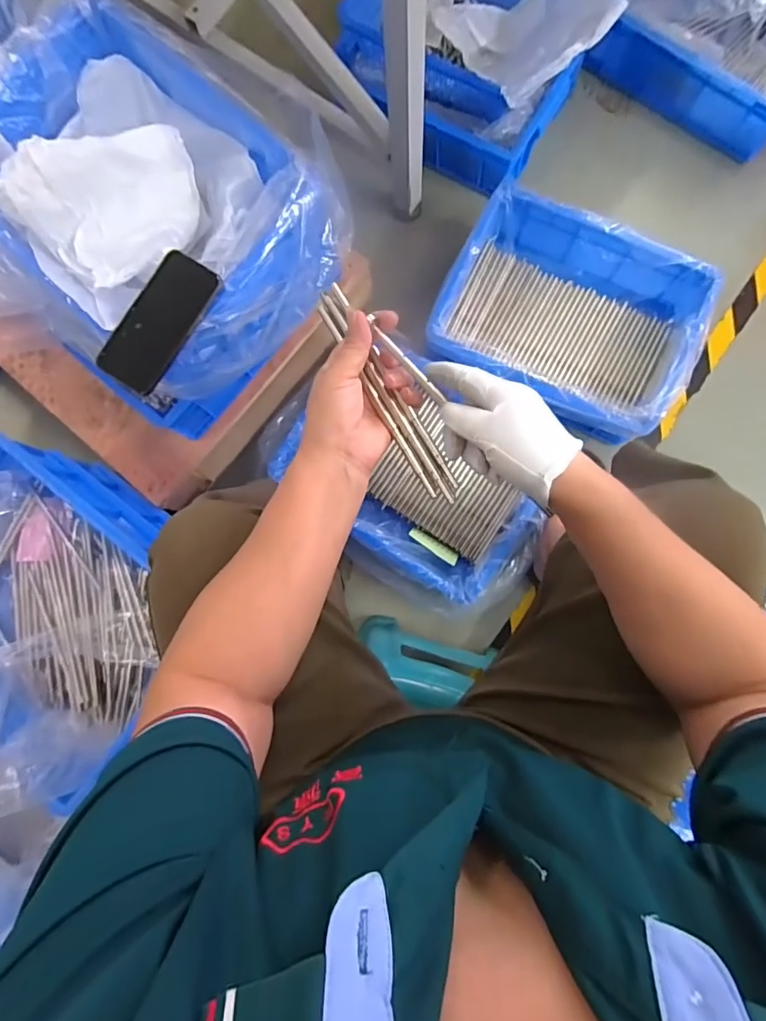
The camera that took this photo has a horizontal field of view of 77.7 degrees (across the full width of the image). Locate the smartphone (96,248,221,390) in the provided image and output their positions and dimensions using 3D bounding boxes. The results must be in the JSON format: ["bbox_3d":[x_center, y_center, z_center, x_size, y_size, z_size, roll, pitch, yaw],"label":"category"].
[{"bbox_3d":[-0.255,-0.213,0.546,0.074,0.014,0.160,29,92,-5],"label":"smartphone"}]

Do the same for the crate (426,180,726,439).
[{"bbox_3d":[0.318,-0.332,0.836,0.415,0.116,0.318,24,86,6],"label":"crate"}]

